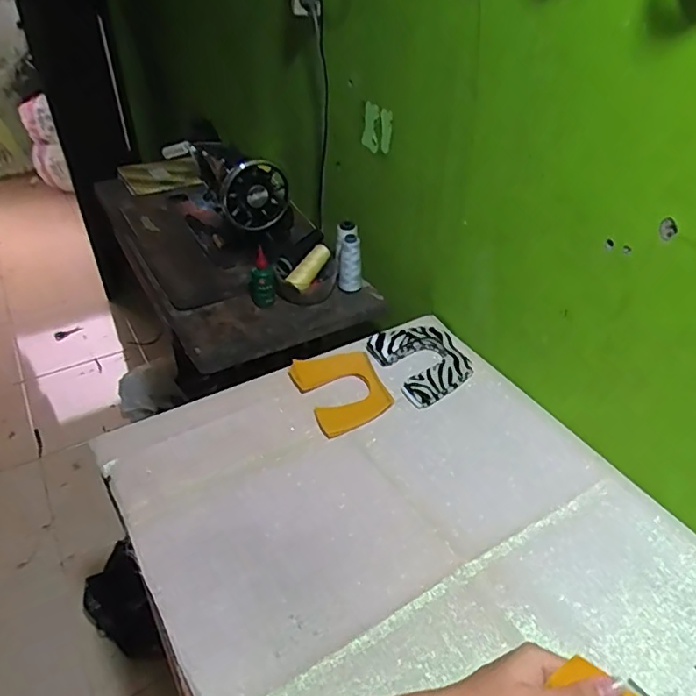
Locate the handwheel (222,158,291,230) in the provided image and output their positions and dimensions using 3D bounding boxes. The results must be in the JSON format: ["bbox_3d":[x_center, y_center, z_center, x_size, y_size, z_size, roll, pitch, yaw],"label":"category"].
[{"bbox_3d":[-0.176,-0.294,1.085,0.033,0.132,0.138,31,48,32],"label":"handwheel"}]

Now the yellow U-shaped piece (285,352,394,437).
[{"bbox_3d":[-0.008,0.059,0.878,0.127,0.020,0.148,-19,43,-22],"label":"yellow U-shaped piece"}]

